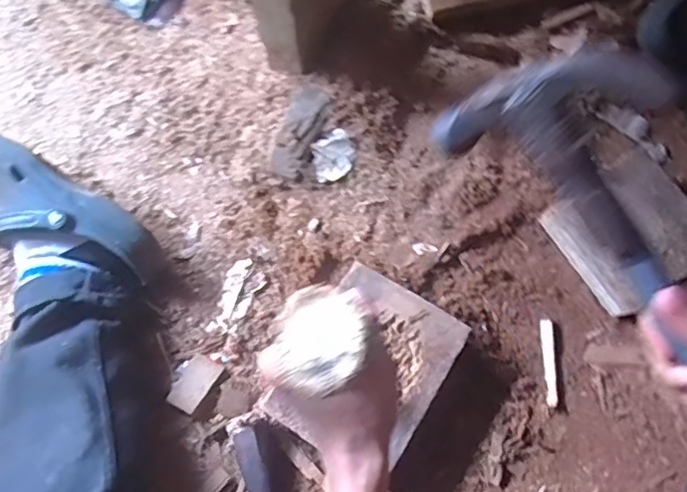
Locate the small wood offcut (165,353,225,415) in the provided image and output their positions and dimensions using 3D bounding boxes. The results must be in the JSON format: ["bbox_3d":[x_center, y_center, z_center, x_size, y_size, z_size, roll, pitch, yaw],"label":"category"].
[{"bbox_3d":[-0.160,0.146,0.636,0.037,0.008,0.059,27,72,13],"label":"small wood offcut"}]

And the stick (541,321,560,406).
[{"bbox_3d":[0.219,0.123,0.630,0.013,0.007,0.090,1,68,4],"label":"stick"}]

